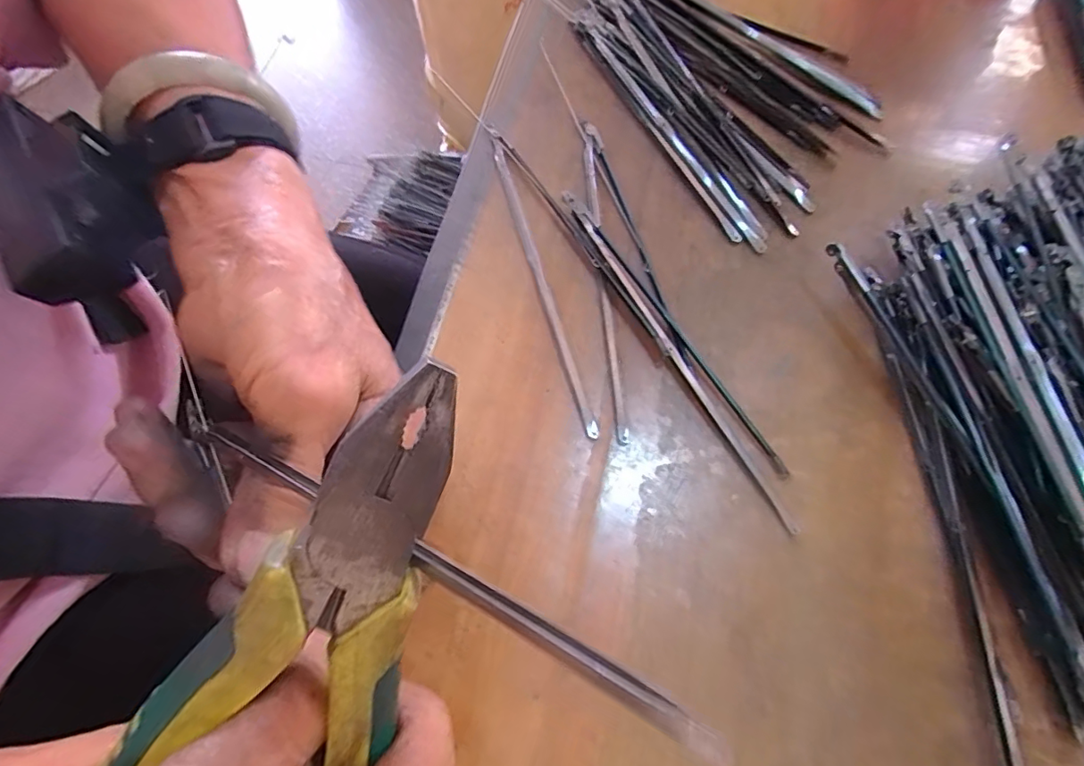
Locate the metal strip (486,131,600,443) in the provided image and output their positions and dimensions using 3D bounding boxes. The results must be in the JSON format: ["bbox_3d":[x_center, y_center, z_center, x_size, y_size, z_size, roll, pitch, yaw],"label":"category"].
[{"bbox_3d":[-0.002,-0.057,0.258,0.007,0.007,0.178,-14,69,-8],"label":"metal strip"}]

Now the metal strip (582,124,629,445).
[{"bbox_3d":[0.029,-0.061,0.257,0.010,0.012,0.184,-1,68,-3],"label":"metal strip"}]

